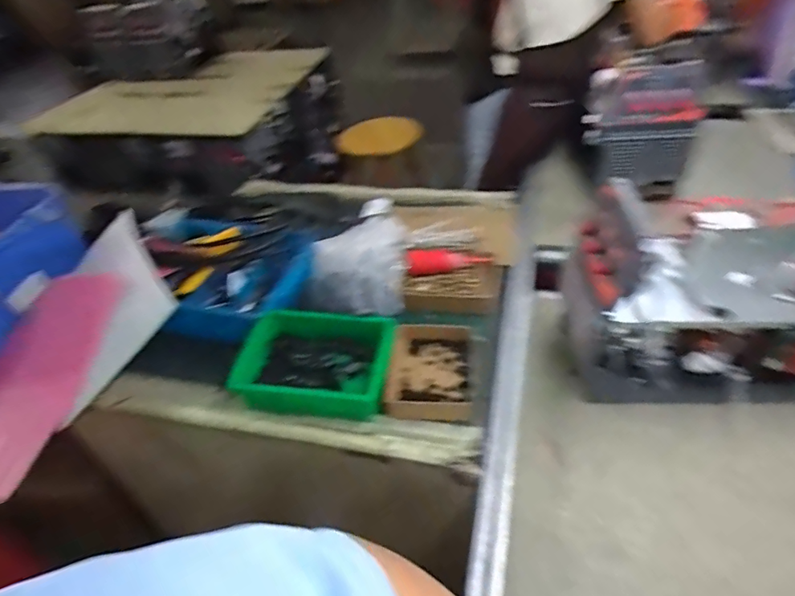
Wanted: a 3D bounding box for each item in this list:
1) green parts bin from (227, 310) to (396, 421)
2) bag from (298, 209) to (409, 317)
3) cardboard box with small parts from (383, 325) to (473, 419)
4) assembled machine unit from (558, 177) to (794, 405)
[{"bbox_3d":[-0.130,0.109,0.841,0.240,0.068,0.174,3,43,11],"label":"green parts bin"},{"bbox_3d":[-0.081,-0.054,0.911,0.192,0.109,0.173,-1,42,6],"label":"bag"},{"bbox_3d":[0.058,0.123,0.846,0.152,0.034,0.181,-1,42,7],"label":"cardboard box with small parts"},{"bbox_3d":[0.506,-0.005,0.750,0.465,0.278,0.201,-2,42,6],"label":"assembled machine unit"}]

